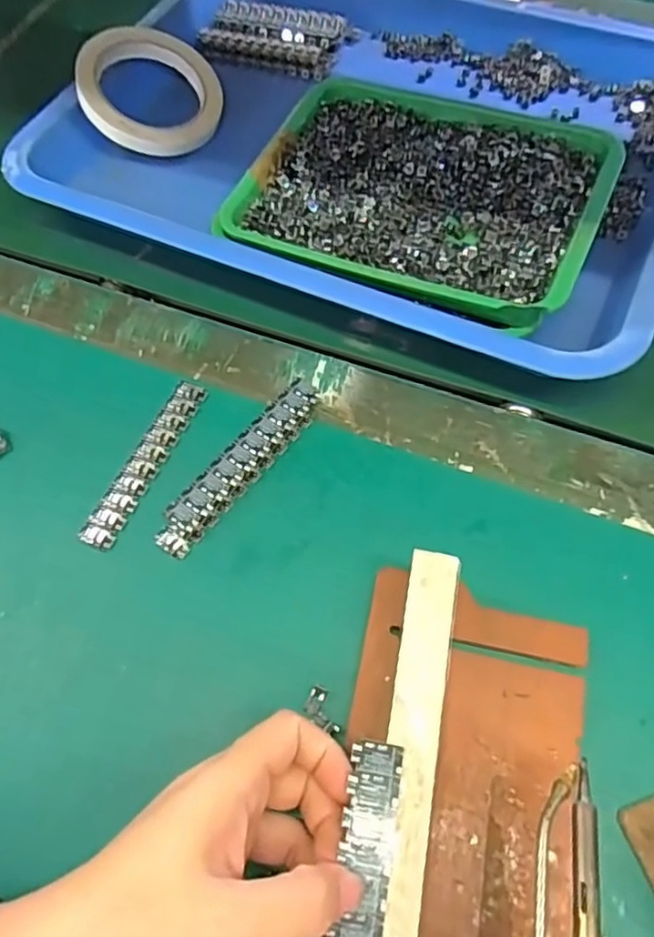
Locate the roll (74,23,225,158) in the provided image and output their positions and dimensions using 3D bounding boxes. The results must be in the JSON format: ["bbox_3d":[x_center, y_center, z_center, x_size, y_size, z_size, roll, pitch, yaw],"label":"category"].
[{"bbox_3d":[-0.131,-0.284,0.477,0.102,0.017,0.102,6,74,-23],"label":"roll"}]

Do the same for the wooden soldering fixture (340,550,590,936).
[{"bbox_3d":[0.047,0.146,0.248,0.097,0.044,0.211,11,62,10],"label":"wooden soldering fixture"}]

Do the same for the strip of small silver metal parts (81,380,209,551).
[{"bbox_3d":[-0.100,-0.005,0.355,0.019,0.004,0.108,20,65,14],"label":"strip of small silver metal parts"}]

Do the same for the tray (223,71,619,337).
[{"bbox_3d":[0.062,-0.174,0.418,0.214,0.042,0.181,22,66,15],"label":"tray"}]

